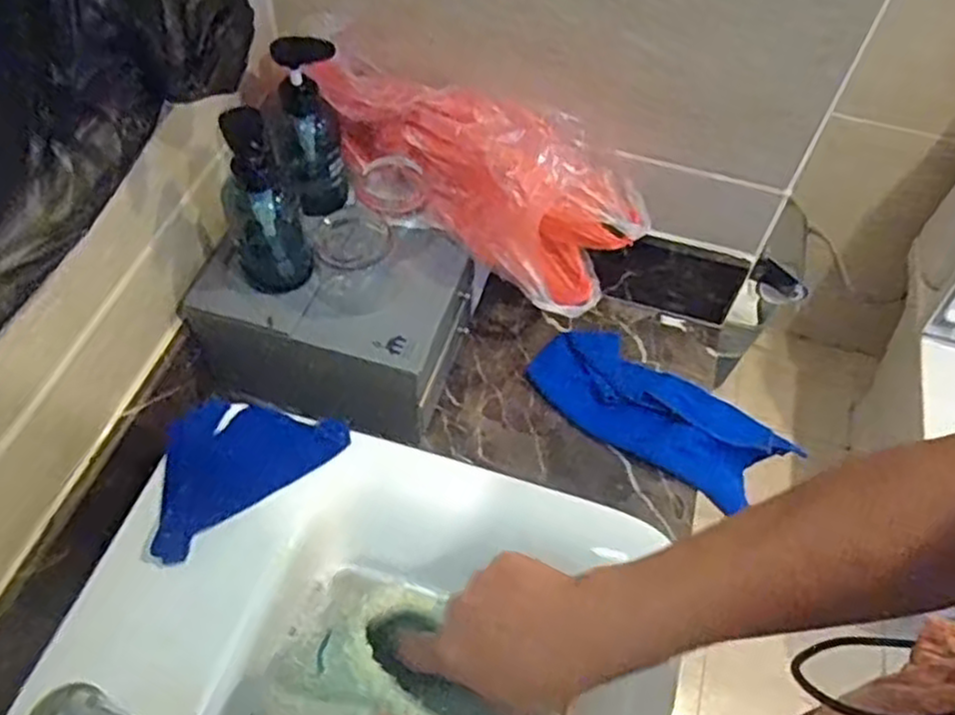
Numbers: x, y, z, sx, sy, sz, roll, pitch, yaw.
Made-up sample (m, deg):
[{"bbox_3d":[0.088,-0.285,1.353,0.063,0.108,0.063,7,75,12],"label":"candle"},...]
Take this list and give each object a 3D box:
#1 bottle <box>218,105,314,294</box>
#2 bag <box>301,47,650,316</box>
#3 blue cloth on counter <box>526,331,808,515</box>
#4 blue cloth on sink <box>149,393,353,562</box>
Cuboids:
[{"bbox_3d":[-0.182,-0.127,0.632,0.061,0.163,0.056,-18,58,-15],"label":"bottle"},{"bbox_3d":[0.001,-0.180,0.699,0.320,0.135,0.149,28,57,0],"label":"bag"},{"bbox_3d":[0.180,0.055,0.780,0.253,0.038,0.107,31,59,17],"label":"blue cloth on counter"},{"bbox_3d":[-0.204,0.081,0.622,0.166,0.012,0.106,-37,65,-25],"label":"blue cloth on sink"}]

